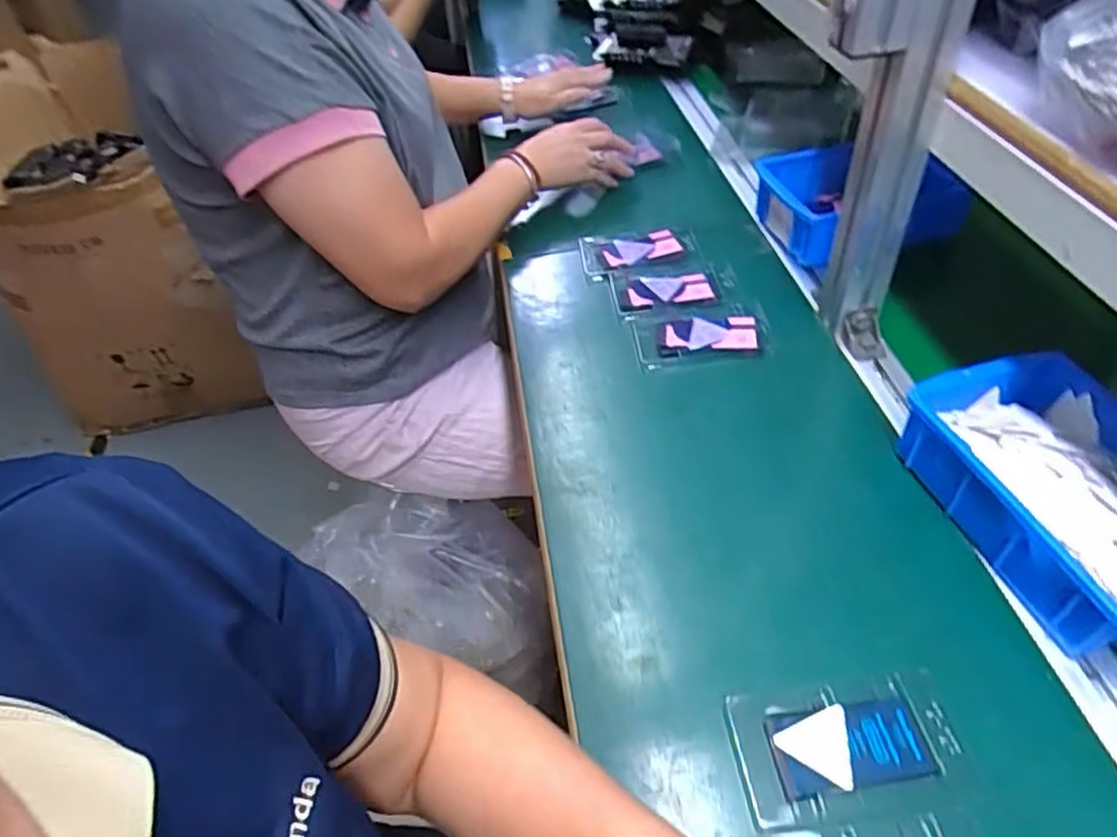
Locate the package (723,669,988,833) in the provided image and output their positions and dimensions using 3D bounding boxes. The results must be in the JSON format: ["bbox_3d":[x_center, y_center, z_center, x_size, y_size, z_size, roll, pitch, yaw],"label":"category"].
[{"bbox_3d":[0.169,0.191,0.402,0.126,0.010,0.074,-8,47,-1],"label":"package"}]

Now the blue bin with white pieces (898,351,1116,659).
[{"bbox_3d":[0.353,0.052,0.479,0.140,0.065,0.205,-17,47,-9],"label":"blue bin with white pieces"}]

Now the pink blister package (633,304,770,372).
[{"bbox_3d":[0.135,-0.080,0.664,0.123,0.014,0.066,-6,47,1],"label":"pink blister package"}]

